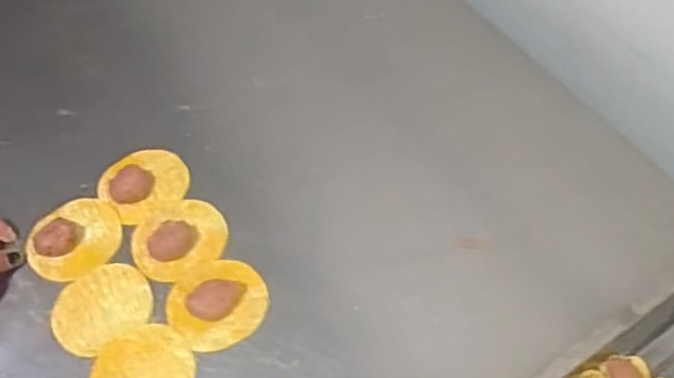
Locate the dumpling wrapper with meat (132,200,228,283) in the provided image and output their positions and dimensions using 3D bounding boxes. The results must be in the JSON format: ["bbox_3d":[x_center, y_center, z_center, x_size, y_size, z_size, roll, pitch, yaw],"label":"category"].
[{"bbox_3d":[-0.145,0.039,0.621,0.084,0.028,0.069,-27,61,-13],"label":"dumpling wrapper with meat"}]

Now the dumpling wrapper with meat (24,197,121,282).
[{"bbox_3d":[-0.239,0.045,0.629,0.084,0.022,0.075,-39,64,-19],"label":"dumpling wrapper with meat"}]

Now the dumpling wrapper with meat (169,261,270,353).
[{"bbox_3d":[-0.104,0.093,0.590,0.081,0.022,0.078,-1,58,2],"label":"dumpling wrapper with meat"}]

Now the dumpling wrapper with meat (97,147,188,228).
[{"bbox_3d":[-0.183,-0.005,0.661,0.078,0.015,0.069,-38,64,-19],"label":"dumpling wrapper with meat"}]

